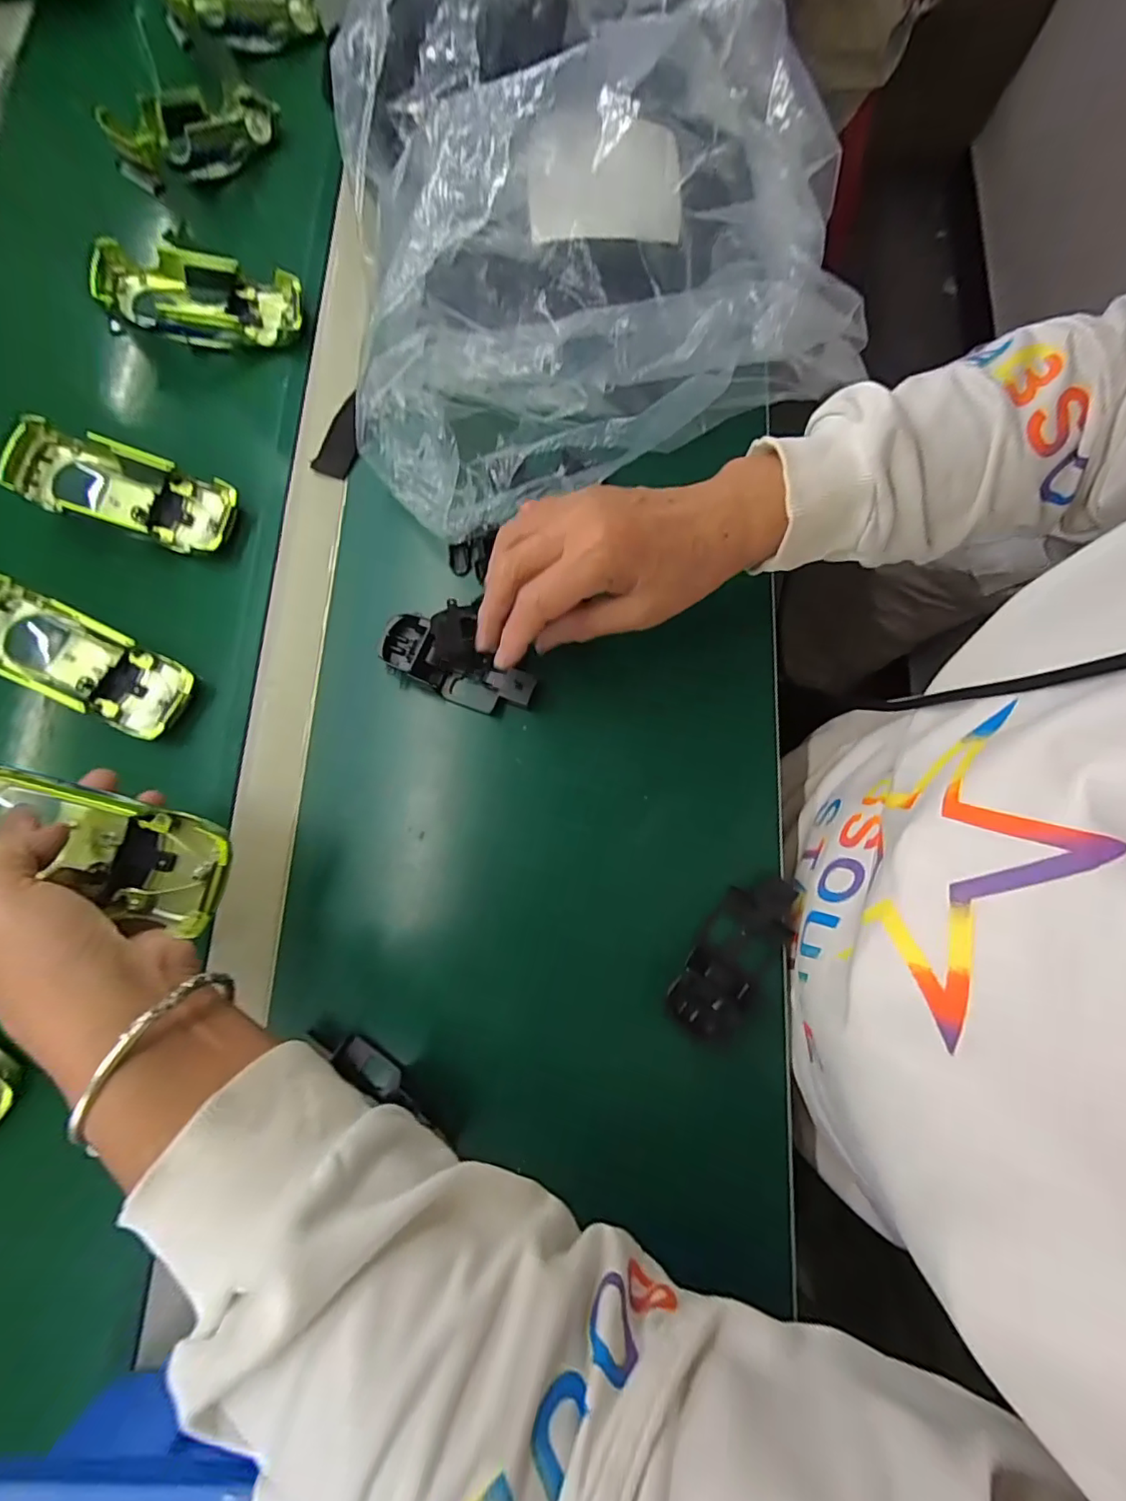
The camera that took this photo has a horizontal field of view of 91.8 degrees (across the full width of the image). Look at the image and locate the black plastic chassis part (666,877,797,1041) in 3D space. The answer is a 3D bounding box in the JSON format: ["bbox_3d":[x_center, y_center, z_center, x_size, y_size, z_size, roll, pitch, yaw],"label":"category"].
[{"bbox_3d":[0.099,0.117,0.316,0.040,0.018,0.100,36,80,8],"label":"black plastic chassis part"}]

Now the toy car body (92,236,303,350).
[{"bbox_3d":[-0.268,-0.332,0.403,0.138,0.048,0.056,-3,54,-10],"label":"toy car body"}]

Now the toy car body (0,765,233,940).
[{"bbox_3d":[-0.230,0.043,0.254,0.149,0.031,0.052,15,78,-4],"label":"toy car body"}]

